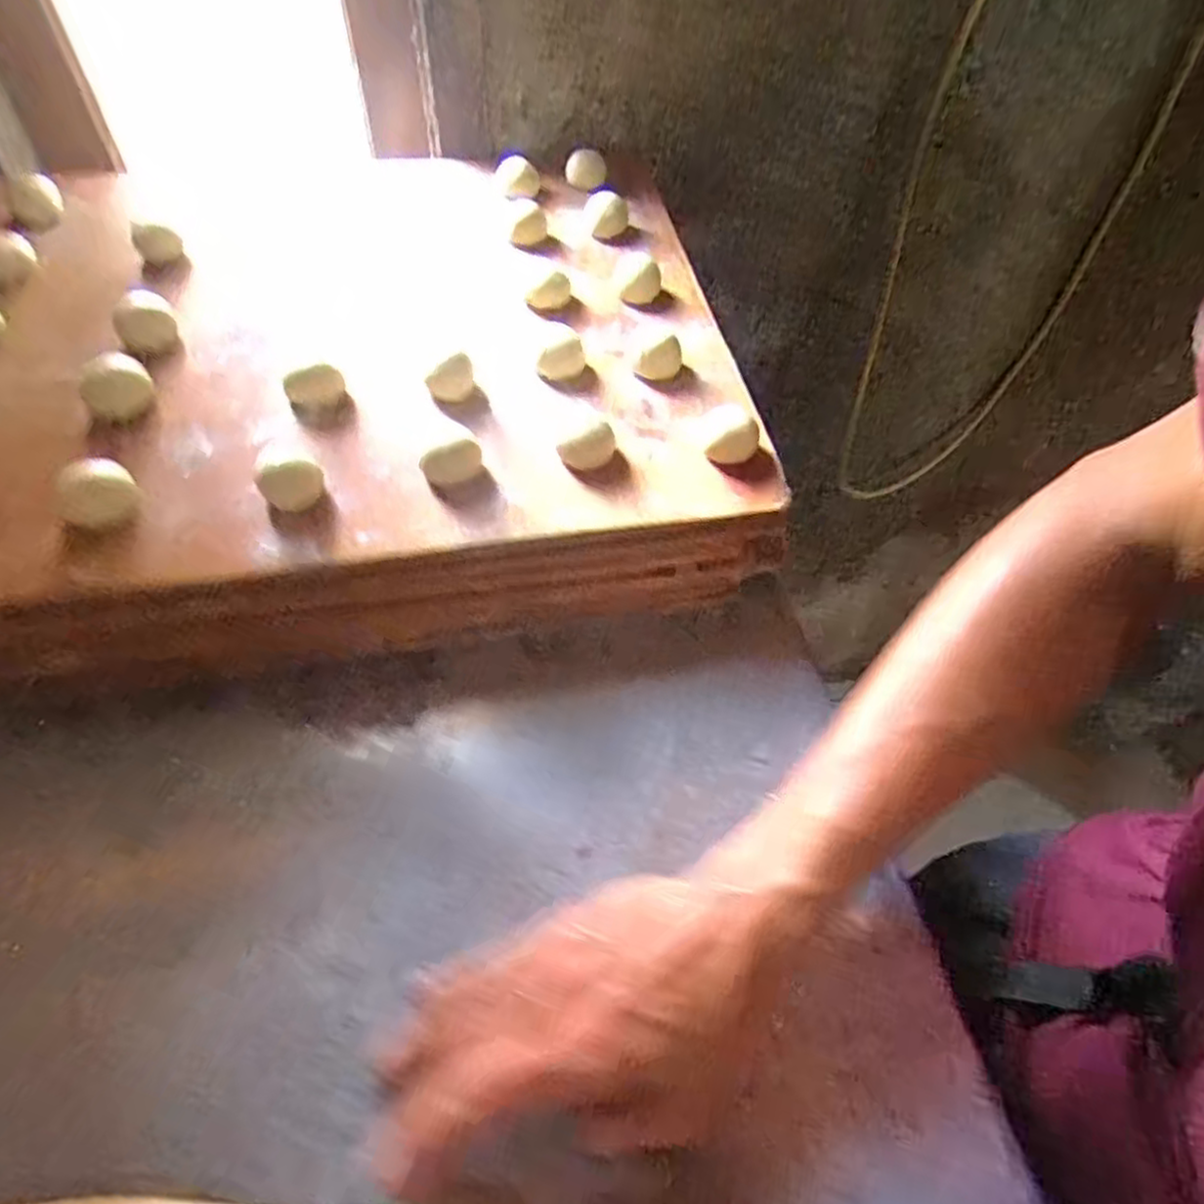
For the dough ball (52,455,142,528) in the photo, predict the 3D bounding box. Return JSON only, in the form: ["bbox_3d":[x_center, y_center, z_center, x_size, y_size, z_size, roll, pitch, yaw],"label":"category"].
[{"bbox_3d":[-0.255,-0.056,0.373,0.035,0.022,0.030,-35,62,-25],"label":"dough ball"}]

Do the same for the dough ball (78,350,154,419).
[{"bbox_3d":[-0.273,-0.121,0.417,0.035,0.022,0.029,-30,60,-23],"label":"dough ball"}]

